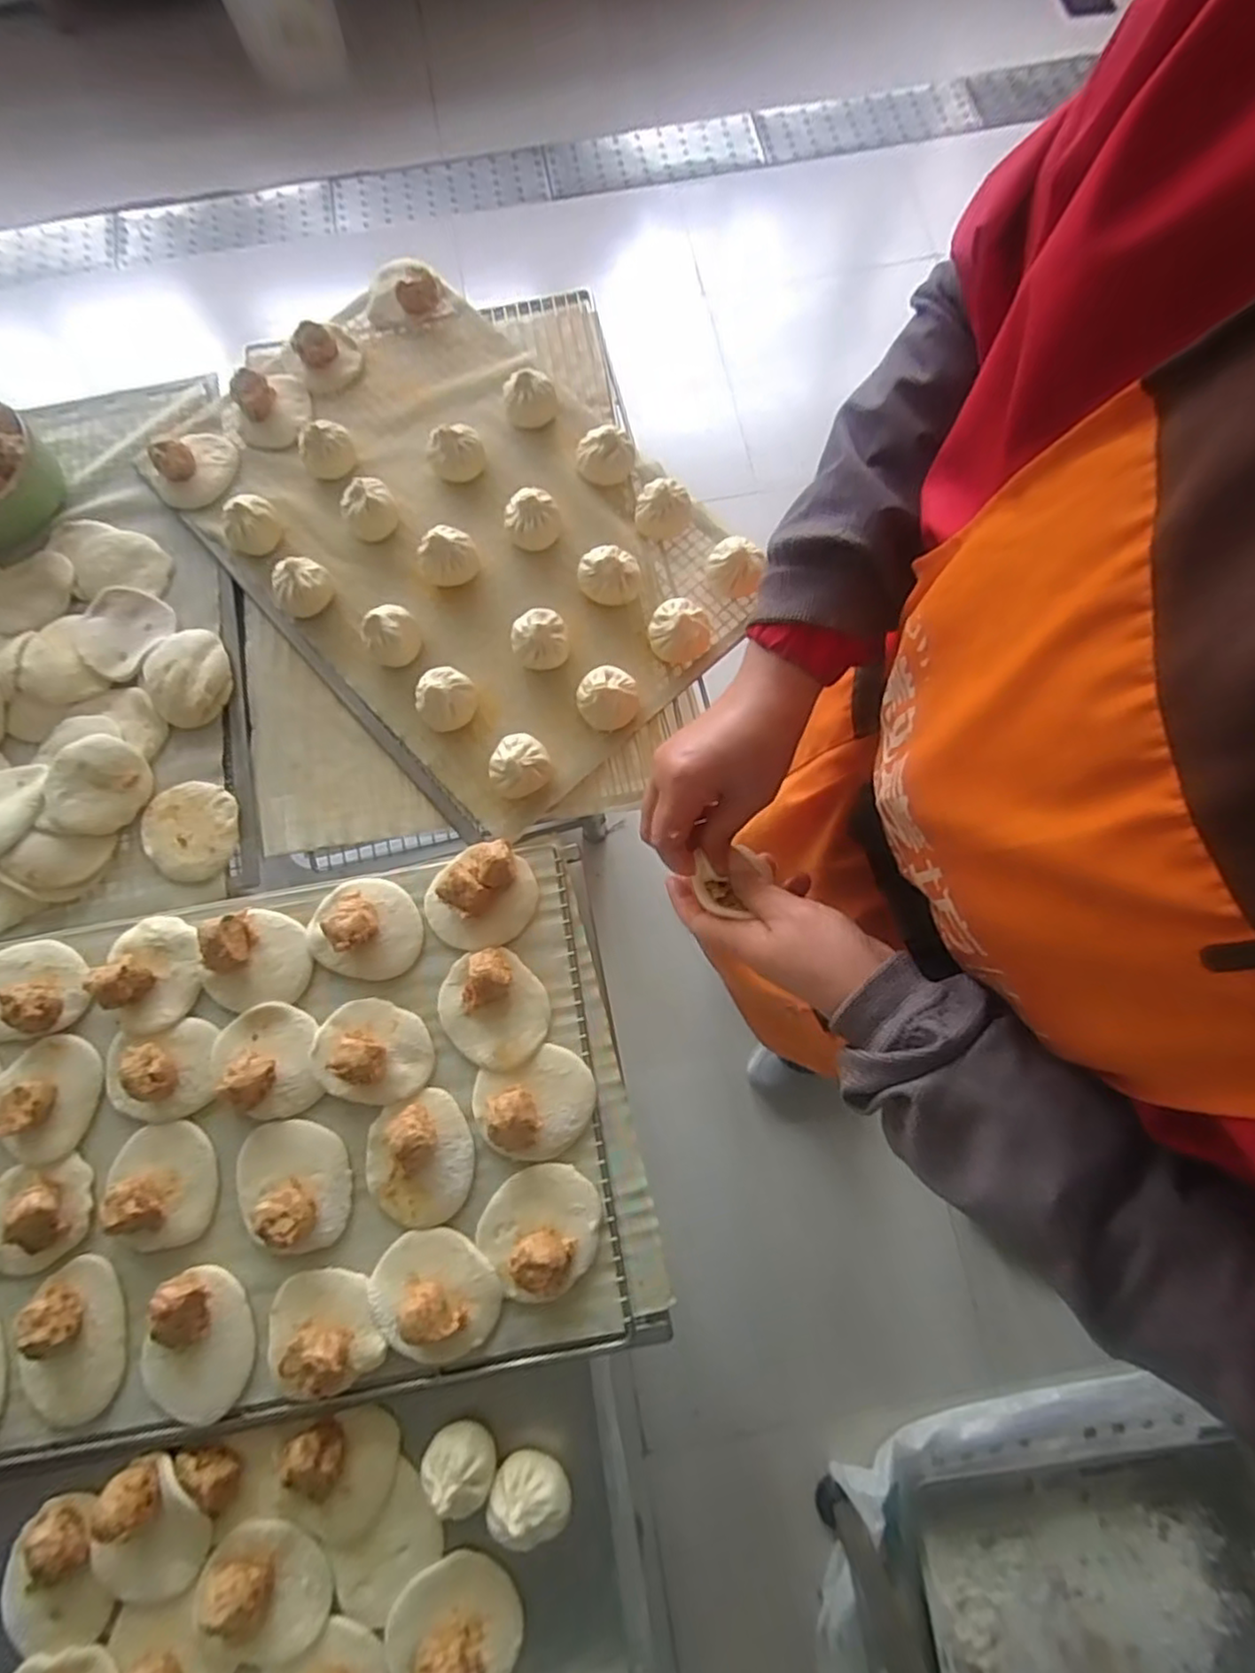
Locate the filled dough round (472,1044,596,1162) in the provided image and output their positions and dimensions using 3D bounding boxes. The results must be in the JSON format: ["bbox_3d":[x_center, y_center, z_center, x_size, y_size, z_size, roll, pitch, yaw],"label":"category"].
[{"bbox_3d":[-0.075,0.214,0.554,0.095,0.038,0.078,-22,76,-4],"label":"filled dough round"}]

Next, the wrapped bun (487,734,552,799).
[{"bbox_3d":[-0.097,-0.065,0.626,0.054,0.034,0.045,-21,76,-4],"label":"wrapped bun"}]

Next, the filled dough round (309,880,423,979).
[{"bbox_3d":[-0.226,0.075,0.589,0.097,0.034,0.084,14,76,5],"label":"filled dough round"}]

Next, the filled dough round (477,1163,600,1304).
[{"bbox_3d":[-0.067,0.301,0.531,0.093,0.032,0.084,-35,77,-7],"label":"filled dough round"}]

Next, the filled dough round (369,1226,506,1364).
[{"bbox_3d":[-0.148,0.344,0.517,0.087,0.040,0.091,0,75,1],"label":"filled dough round"}]

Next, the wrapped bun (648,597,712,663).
[{"bbox_3d":[0.049,-0.194,0.658,0.057,0.034,0.050,-10,75,-1],"label":"wrapped bun"}]

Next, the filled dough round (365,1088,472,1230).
[{"bbox_3d":[-0.166,0.253,0.545,0.085,0.036,0.098,-16,76,-3],"label":"filled dough round"}]

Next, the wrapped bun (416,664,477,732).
[{"bbox_3d":[-0.167,-0.128,0.642,0.057,0.044,0.056,0,75,1],"label":"wrapped bun"}]

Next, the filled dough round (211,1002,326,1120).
[{"bbox_3d":[-0.299,0.182,0.566,0.083,0.027,0.089,0,75,1],"label":"filled dough round"}]

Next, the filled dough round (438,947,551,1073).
[{"bbox_3d":[-0.113,0.139,0.570,0.093,0.029,0.086,0,75,1],"label":"filled dough round"}]

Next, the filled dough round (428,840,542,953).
[{"bbox_3d":[-0.128,0.049,0.594,0.098,0.031,0.088,-24,76,-5],"label":"filled dough round"}]

